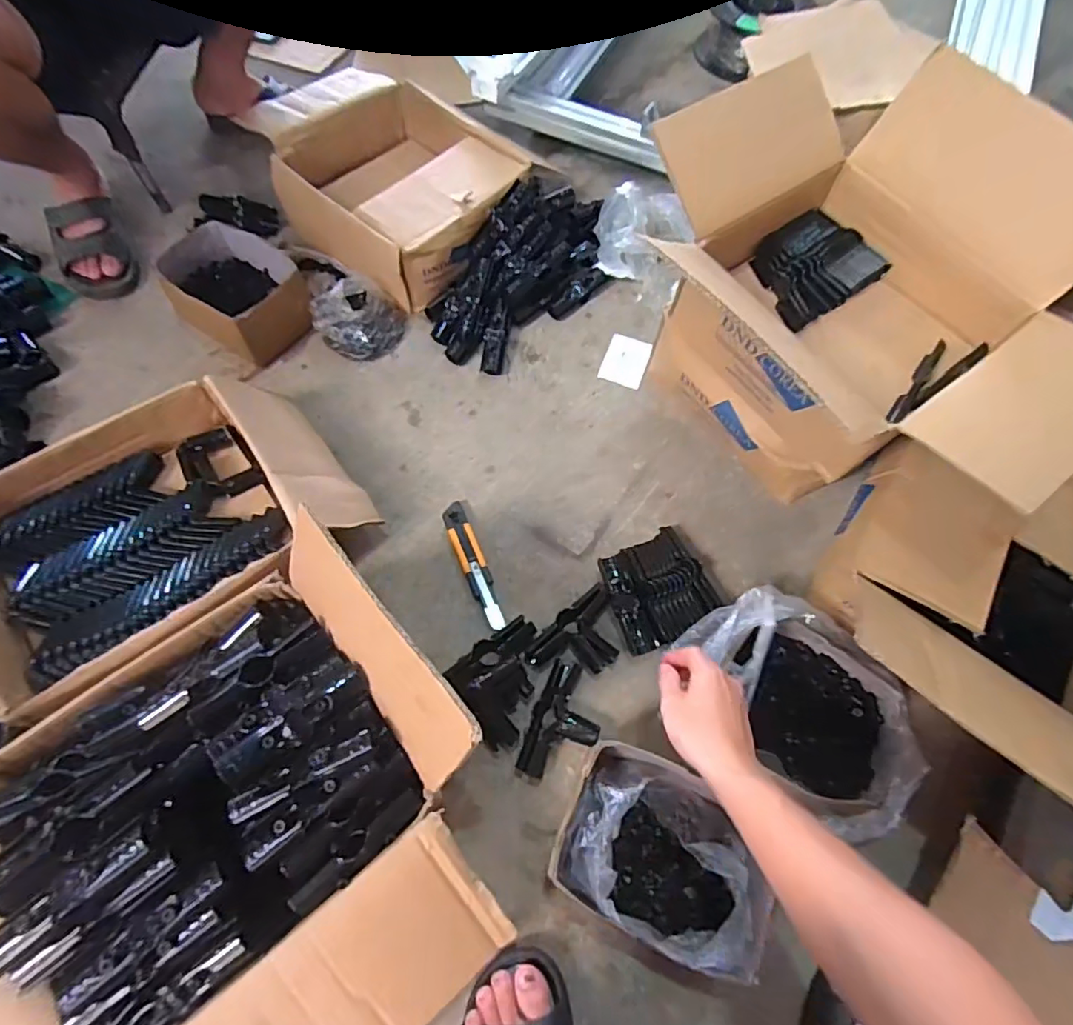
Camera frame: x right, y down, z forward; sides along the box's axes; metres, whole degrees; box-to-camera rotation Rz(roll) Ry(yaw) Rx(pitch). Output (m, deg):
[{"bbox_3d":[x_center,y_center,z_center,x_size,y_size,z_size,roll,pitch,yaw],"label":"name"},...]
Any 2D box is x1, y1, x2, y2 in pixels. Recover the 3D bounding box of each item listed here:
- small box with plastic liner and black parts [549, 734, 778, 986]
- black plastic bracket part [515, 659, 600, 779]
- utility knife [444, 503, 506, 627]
[{"bbox_3d":[0.124,0.337,0.585,0.210,0.111,0.161,19,65,6],"label":"small box with plastic liner and black parts"},{"bbox_3d":[0.034,0.248,0.689,0.077,0.034,0.132,18,65,6],"label":"black plastic bracket part"},{"bbox_3d":[-0.084,0.069,0.784,0.034,0.015,0.188,-22,67,-13],"label":"utility knife"}]

